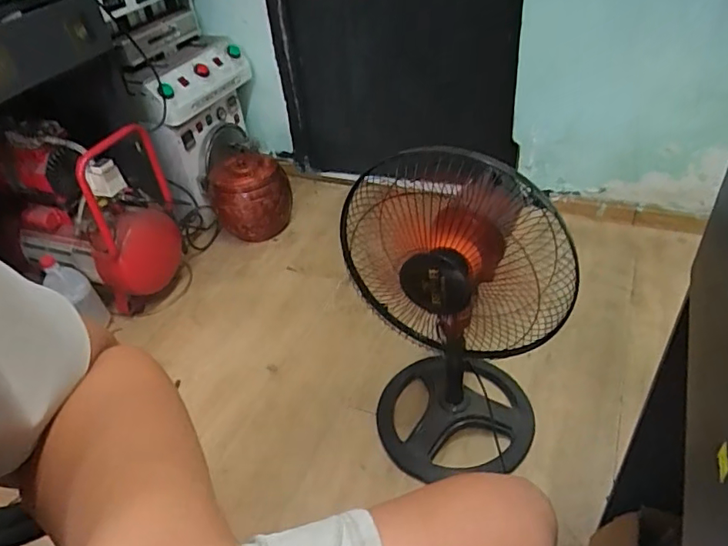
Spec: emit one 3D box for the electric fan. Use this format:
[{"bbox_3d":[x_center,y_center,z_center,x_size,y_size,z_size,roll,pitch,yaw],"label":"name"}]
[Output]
[{"bbox_3d":[0.143,0.069,0.953,0.313,0.634,0.270,-5,40,3],"label":"electric fan"}]

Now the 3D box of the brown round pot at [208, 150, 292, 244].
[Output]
[{"bbox_3d":[-0.345,-0.223,1.692,0.243,0.257,0.229,-5,40,4],"label":"brown round pot"}]

